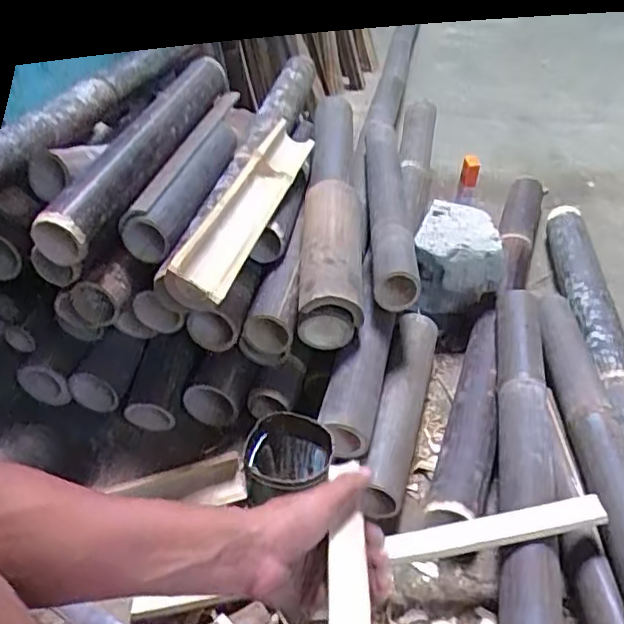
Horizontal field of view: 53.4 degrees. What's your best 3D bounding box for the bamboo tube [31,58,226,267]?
[{"bbox_3d":[-0.213,-0.226,0.811,0.053,0.065,0.476,5,40,13],"label":"bamboo tube"}]

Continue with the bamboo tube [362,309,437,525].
[{"bbox_3d":[0.119,0.113,0.828,0.061,0.060,0.330,6,41,15],"label":"bamboo tube"}]

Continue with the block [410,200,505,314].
[{"bbox_3d":[0.236,-0.088,0.983,0.131,0.118,0.175,8,41,17],"label":"block"}]

